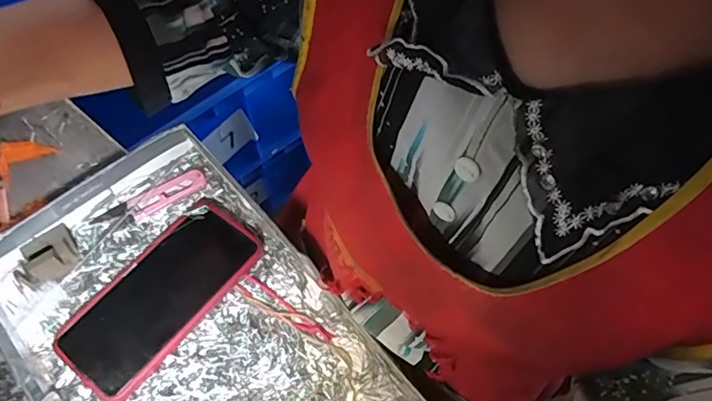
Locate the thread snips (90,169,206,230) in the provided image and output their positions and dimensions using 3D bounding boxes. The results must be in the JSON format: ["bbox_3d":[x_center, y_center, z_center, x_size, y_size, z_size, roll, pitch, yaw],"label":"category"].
[{"bbox_3d":[-0.183,0.000,0.460,0.100,0.005,0.025,-29,68,-15],"label":"thread snips"}]

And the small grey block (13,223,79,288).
[{"bbox_3d":[-0.257,0.043,0.421,0.046,0.030,0.042,-35,70,-17],"label":"small grey block"}]

